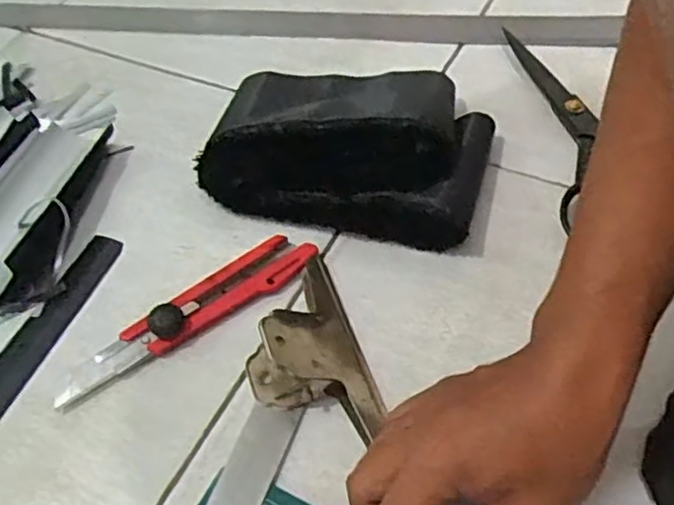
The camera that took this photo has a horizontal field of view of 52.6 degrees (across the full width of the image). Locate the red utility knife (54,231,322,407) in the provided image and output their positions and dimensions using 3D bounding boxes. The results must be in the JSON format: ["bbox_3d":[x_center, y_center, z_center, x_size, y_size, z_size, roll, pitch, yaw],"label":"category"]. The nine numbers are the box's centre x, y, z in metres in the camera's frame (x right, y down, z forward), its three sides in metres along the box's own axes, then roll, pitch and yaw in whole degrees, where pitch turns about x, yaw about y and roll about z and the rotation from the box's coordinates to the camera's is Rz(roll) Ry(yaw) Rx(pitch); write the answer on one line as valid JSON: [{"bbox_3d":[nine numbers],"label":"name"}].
[{"bbox_3d":[-0.095,0.038,0.433,0.178,0.017,0.032,-30,55,-18],"label":"red utility knife"}]

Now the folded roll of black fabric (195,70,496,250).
[{"bbox_3d":[0.009,-0.088,0.495,0.191,0.061,0.147,9,53,12],"label":"folded roll of black fabric"}]

